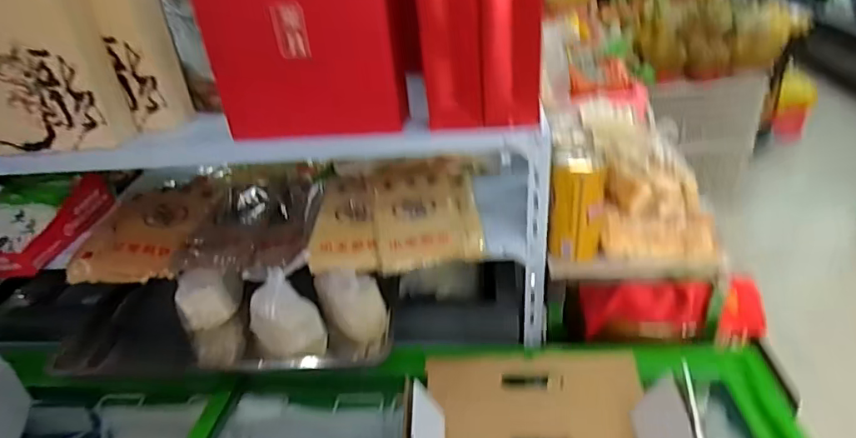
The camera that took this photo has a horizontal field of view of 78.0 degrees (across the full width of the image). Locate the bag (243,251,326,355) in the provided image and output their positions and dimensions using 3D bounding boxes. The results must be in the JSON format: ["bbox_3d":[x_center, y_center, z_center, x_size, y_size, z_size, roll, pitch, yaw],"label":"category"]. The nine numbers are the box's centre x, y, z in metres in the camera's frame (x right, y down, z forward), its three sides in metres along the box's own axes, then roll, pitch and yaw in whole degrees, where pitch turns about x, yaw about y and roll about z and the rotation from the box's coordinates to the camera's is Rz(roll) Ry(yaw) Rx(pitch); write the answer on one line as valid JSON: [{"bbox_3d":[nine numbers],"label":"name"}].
[{"bbox_3d":[-0.258,0.153,0.930,0.130,0.139,0.141,-12,32,-9],"label":"bag"}]

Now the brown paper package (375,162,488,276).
[{"bbox_3d":[-0.001,-0.018,1.007,0.200,0.039,0.320,-8,32,-2],"label":"brown paper package"}]

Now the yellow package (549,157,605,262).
[{"bbox_3d":[0.245,-0.013,0.872,0.078,0.169,0.062,11,36,27],"label":"yellow package"}]

